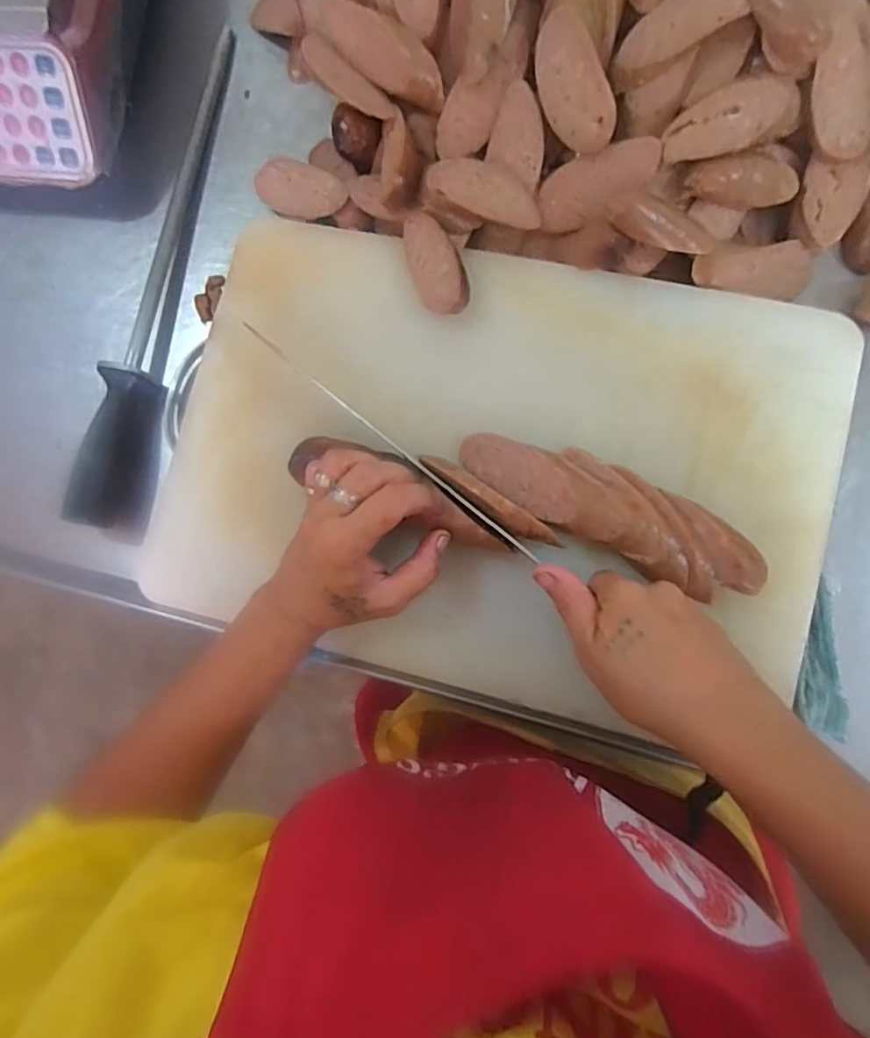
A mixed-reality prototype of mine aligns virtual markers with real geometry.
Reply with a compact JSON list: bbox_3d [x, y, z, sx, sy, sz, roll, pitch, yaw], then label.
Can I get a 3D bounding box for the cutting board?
[{"bbox_3d":[0.030,-0.036,0.395,0.442,0.031,0.290,12,89,8],"label":"cutting board"}]

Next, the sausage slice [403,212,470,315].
[{"bbox_3d":[-0.002,-0.175,0.402,0.031,0.020,0.076,-27,83,3],"label":"sausage slice"}]

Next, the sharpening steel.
[{"bbox_3d":[-0.204,-0.191,0.454,0.046,0.038,0.400,13,87,7],"label":"sharpening steel"}]

